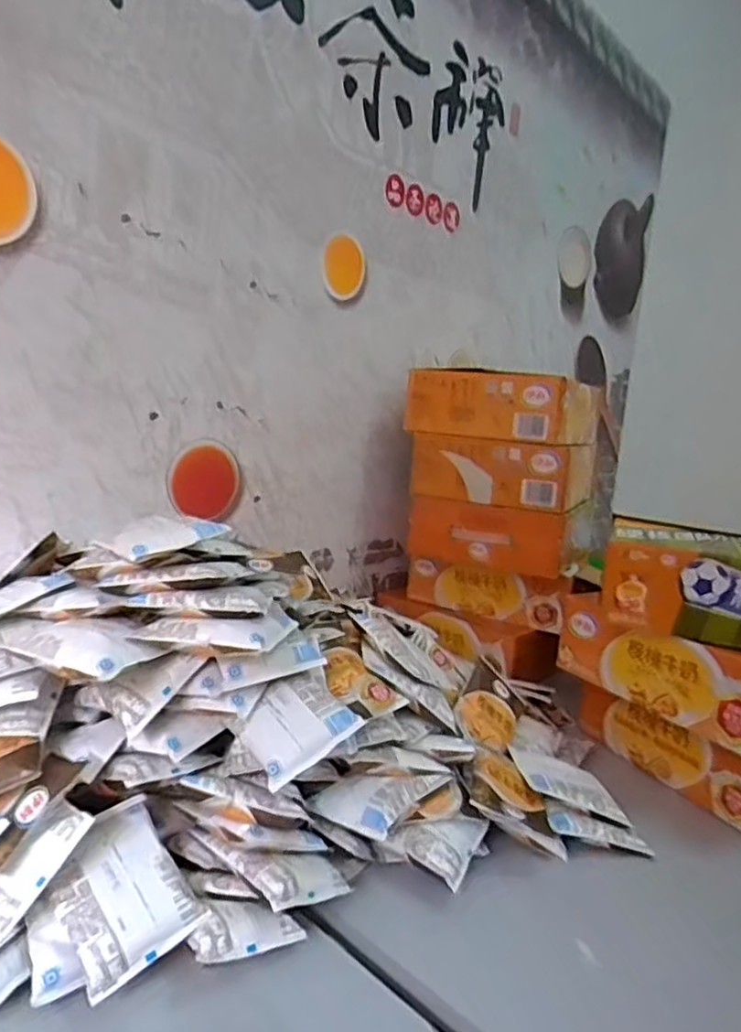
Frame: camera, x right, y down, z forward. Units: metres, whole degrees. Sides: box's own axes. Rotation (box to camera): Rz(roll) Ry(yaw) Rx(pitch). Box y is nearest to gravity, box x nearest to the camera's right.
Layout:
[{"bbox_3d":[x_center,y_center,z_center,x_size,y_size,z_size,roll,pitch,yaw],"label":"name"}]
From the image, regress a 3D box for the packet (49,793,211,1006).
[{"bbox_3d":[-0.203,0.299,0.545,0.093,0.013,0.126,-19,51,-39],"label":"packet"}]

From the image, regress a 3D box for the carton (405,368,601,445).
[{"bbox_3d":[0.254,-0.200,1.260,0.297,0.107,0.281,10,10,27],"label":"carton"}]

